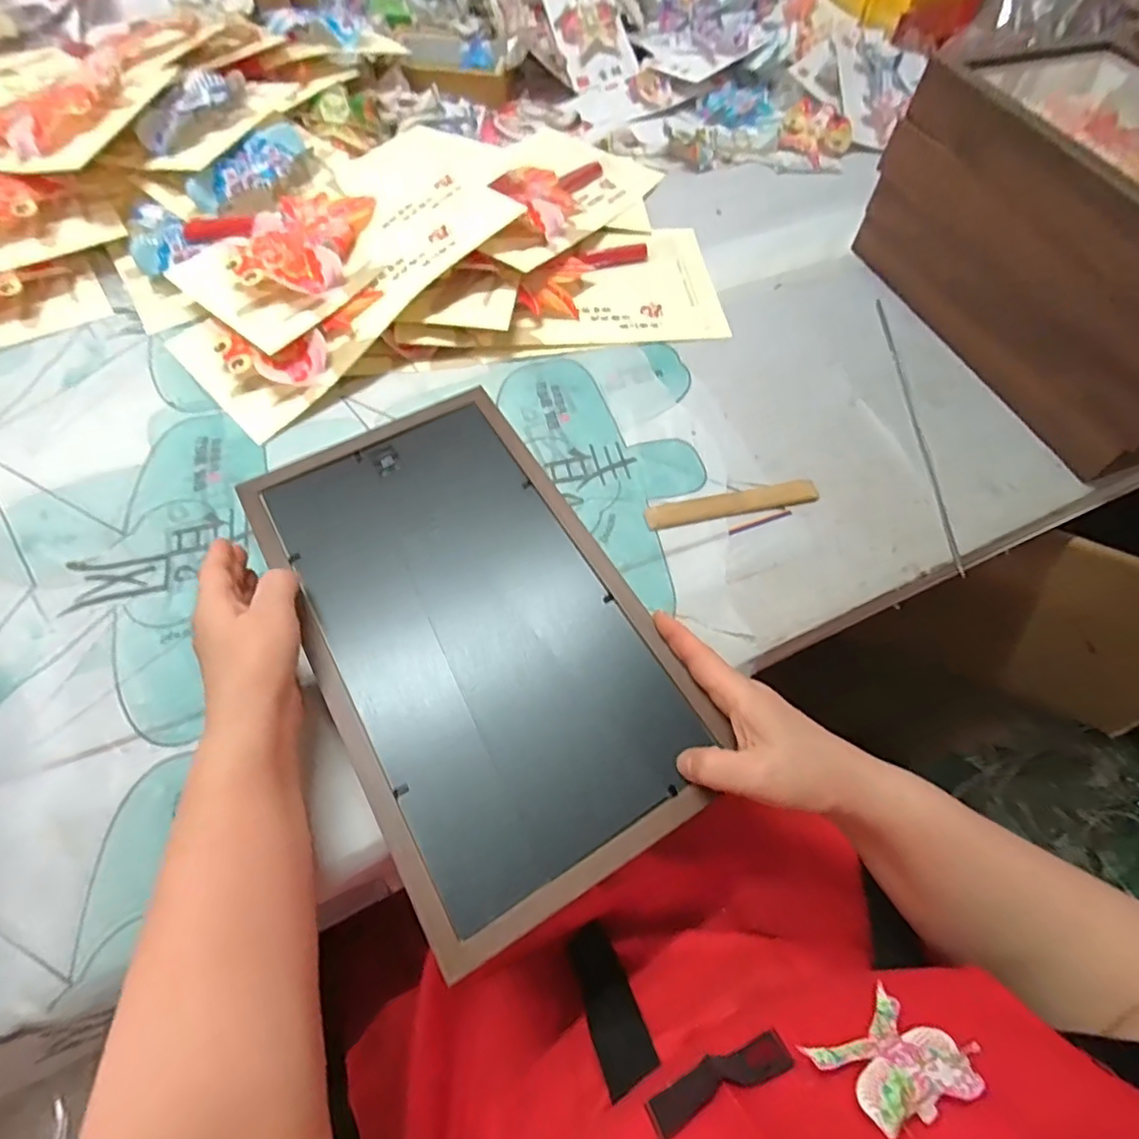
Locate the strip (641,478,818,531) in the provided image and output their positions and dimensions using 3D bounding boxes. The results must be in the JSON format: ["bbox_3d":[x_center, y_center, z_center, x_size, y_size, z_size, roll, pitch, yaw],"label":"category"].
[{"bbox_3d":[0.132,-0.053,0.488,0.142,0.009,0.023,-11,62,-8],"label":"strip"}]

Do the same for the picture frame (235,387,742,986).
[{"bbox_3d":[-0.065,0.028,0.390,0.194,0.014,0.345,-27,67,-16],"label":"picture frame"}]

